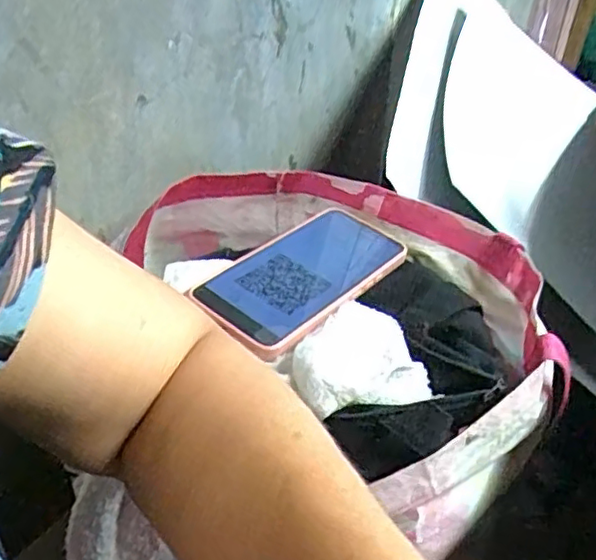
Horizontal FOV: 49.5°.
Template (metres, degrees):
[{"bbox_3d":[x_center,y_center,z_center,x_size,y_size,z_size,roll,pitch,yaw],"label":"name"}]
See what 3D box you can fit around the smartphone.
[{"bbox_3d":[0.004,-0.007,0.463,0.083,0.013,0.167,27,43,29],"label":"smartphone"}]

